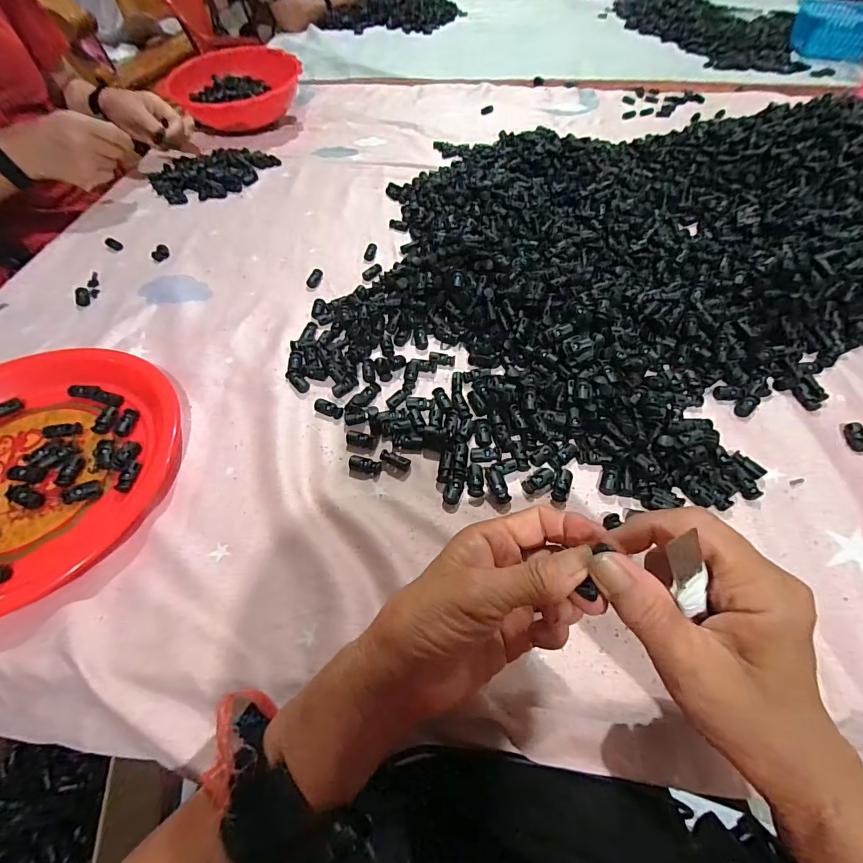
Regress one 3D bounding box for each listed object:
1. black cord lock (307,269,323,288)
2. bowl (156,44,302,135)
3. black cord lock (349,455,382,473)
[{"bbox_3d":[-0.147,-0.194,0.527,0.013,0.009,0.032,17,57,12],"label":"black cord lock"},{"bbox_3d":[-0.358,-0.645,0.785,0.241,0.085,0.141,-35,62,-21],"label":"bowl"},{"bbox_3d":[-0.058,0.029,0.363,0.028,0.008,0.013,11,56,8],"label":"black cord lock"}]

